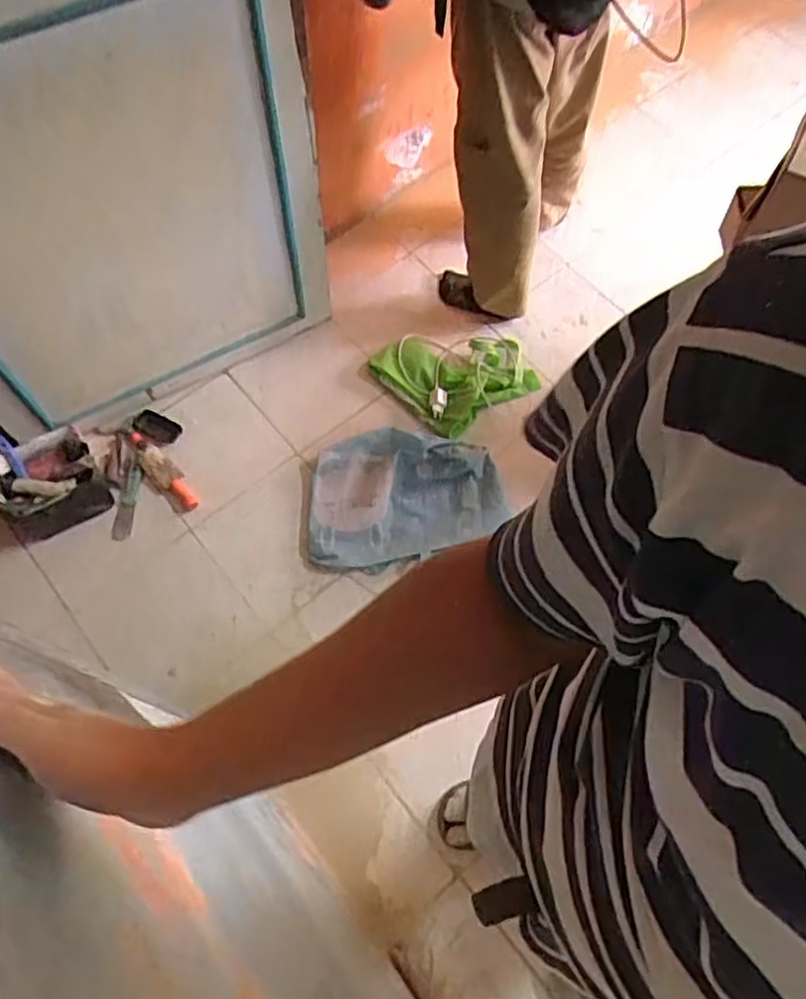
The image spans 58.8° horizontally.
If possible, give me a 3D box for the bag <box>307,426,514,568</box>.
[{"bbox_3d":[0.005,-0.009,1.622,0.436,0.065,0.305,-4,66,-3],"label":"bag"}]

